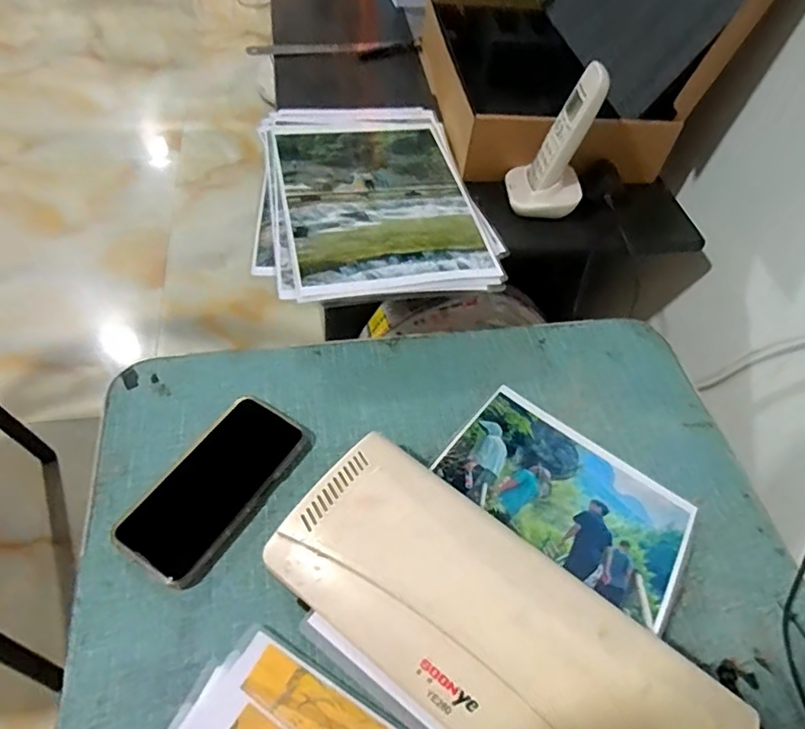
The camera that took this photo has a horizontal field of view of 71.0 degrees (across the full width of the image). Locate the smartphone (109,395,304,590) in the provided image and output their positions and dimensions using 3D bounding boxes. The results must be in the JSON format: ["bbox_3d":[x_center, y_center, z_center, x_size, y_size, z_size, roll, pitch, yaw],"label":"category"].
[{"bbox_3d":[-0.158,0.102,0.480,0.077,0.015,0.161,30,55,16],"label":"smartphone"}]

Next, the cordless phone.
[{"bbox_3d":[0.165,-0.233,0.610,0.084,0.154,0.067,16,52,6],"label":"cordless phone"}]

